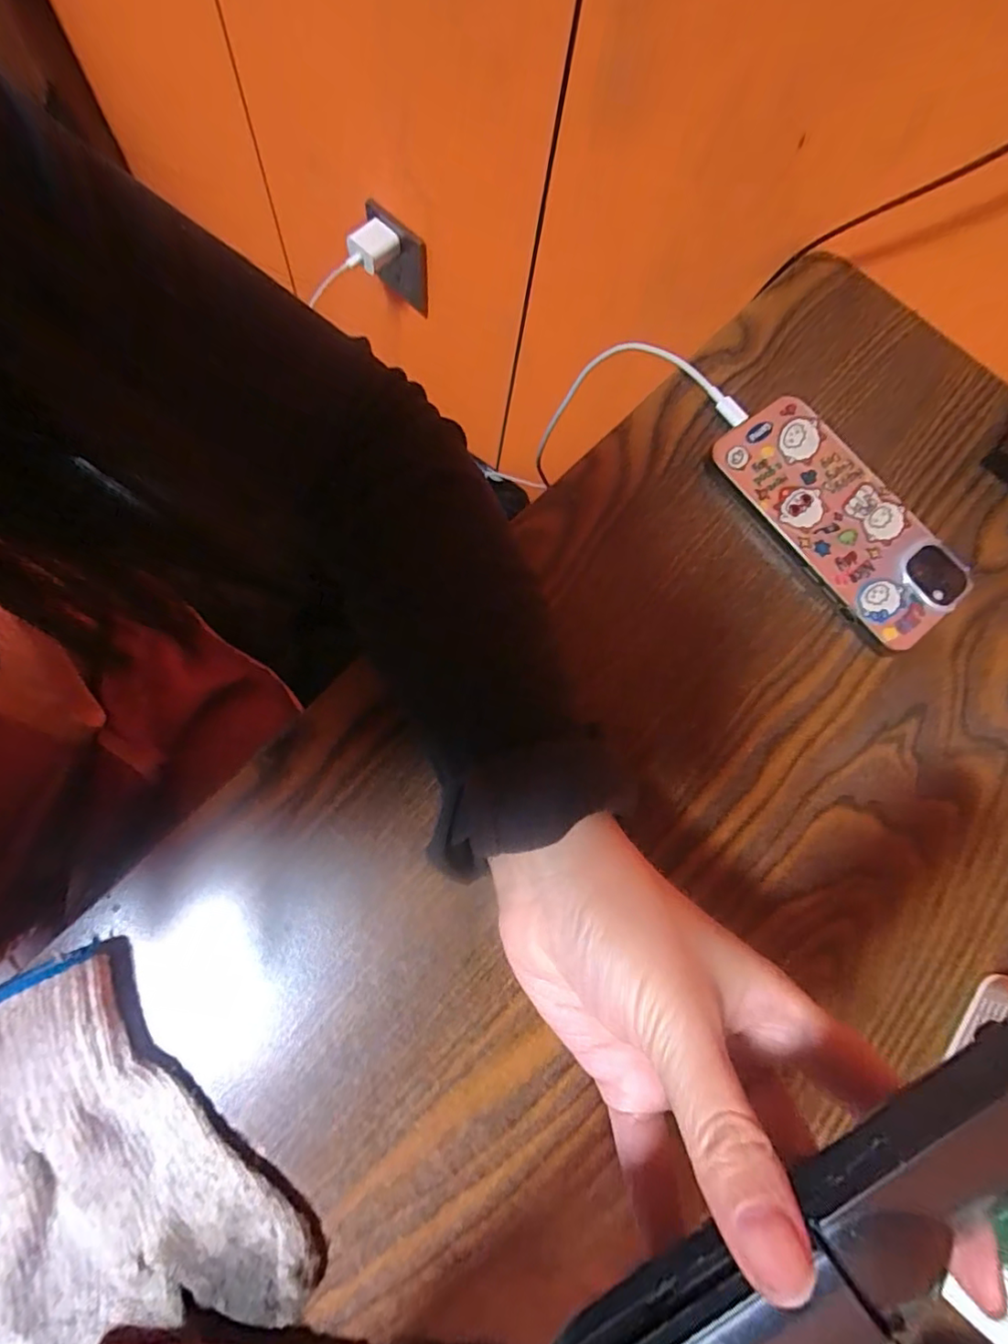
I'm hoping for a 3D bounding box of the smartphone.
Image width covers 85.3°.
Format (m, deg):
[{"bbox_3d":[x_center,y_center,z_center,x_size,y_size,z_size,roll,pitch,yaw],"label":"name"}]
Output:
[{"bbox_3d":[0.174,-0.080,0.284,0.066,0.006,0.139,-40,86,-10],"label":"smartphone"}]

